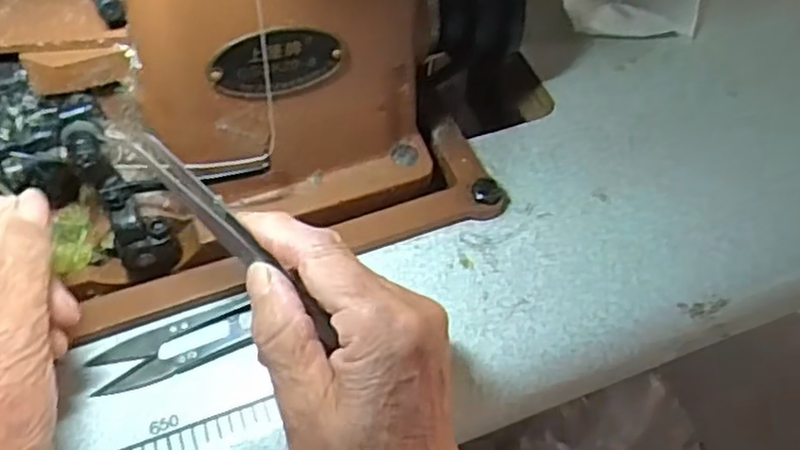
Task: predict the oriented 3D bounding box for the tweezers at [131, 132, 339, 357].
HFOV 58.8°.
[{"bbox_3d":[-0.061,0.005,0.268,0.102,0.006,0.009,47,64,-6],"label":"tweezers"}]

